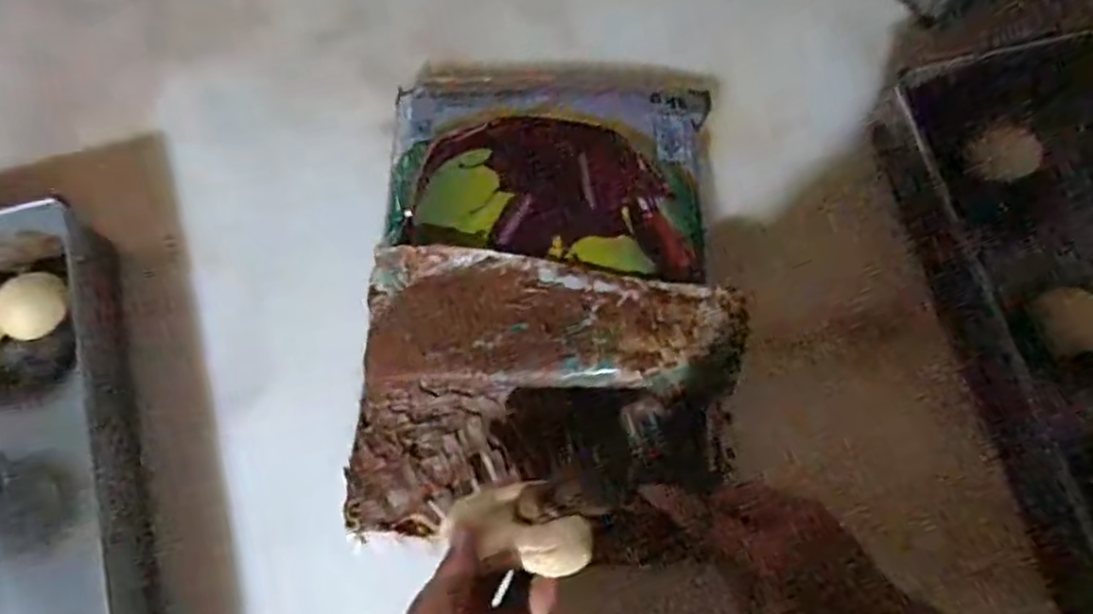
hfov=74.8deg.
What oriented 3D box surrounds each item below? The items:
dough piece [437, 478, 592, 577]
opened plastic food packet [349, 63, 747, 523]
[{"bbox_3d":[-0.014,0.122,0.405,0.082,0.020,0.044,17,72,8],"label":"dough piece"},{"bbox_3d":[0.003,-0.016,0.534,0.258,0.076,0.343,3,70,3],"label":"opened plastic food packet"}]

